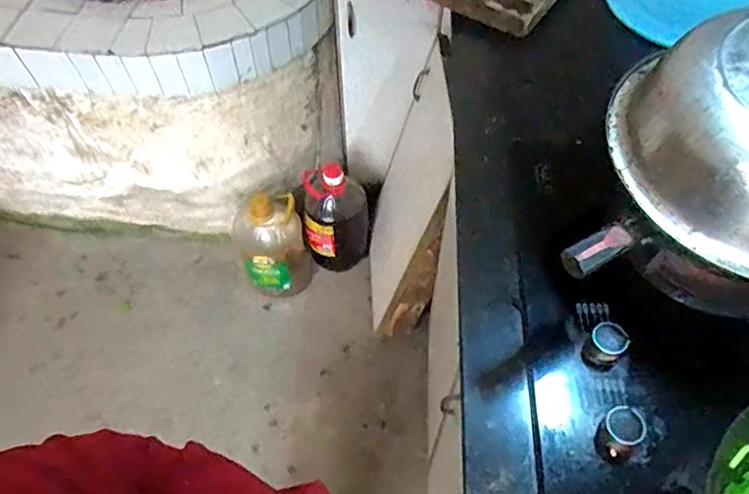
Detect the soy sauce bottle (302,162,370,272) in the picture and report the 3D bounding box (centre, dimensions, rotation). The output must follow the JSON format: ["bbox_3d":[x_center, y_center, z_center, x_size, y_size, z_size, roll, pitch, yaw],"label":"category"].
[{"bbox_3d":[-0.102,-0.081,1.549,0.170,0.325,0.150,-4,57,-3],"label":"soy sauce bottle"}]

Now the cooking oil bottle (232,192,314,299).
[{"bbox_3d":[-0.273,-0.011,1.528,0.175,0.316,0.158,-22,59,-14],"label":"cooking oil bottle"}]

